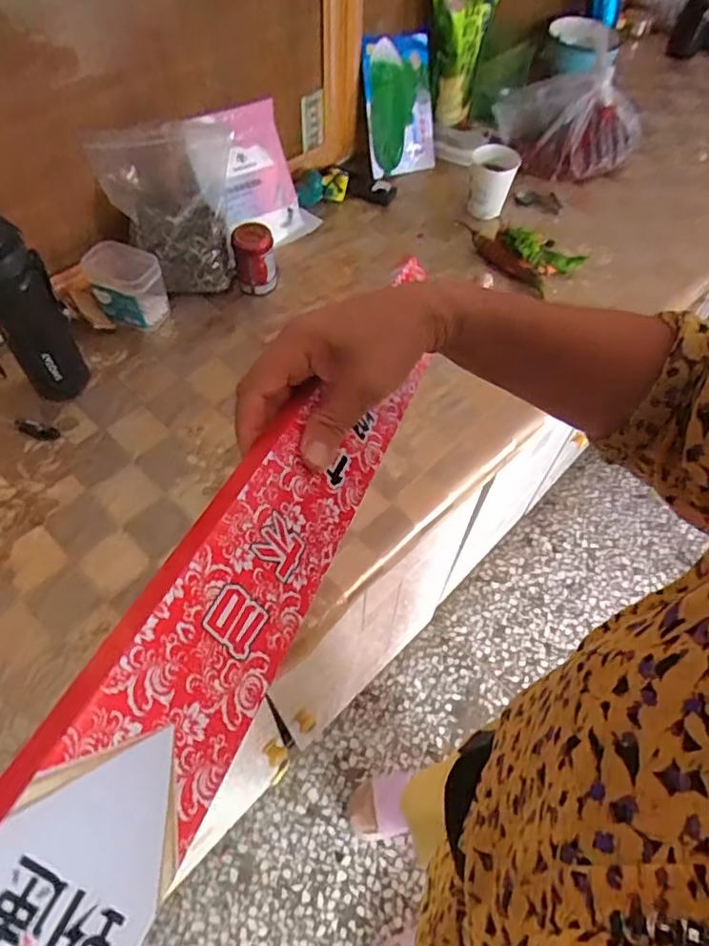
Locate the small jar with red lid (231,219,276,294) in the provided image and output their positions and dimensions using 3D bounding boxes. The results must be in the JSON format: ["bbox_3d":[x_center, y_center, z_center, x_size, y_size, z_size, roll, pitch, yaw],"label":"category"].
[{"bbox_3d":[-0.131,-0.281,0.779,0.054,0.074,0.049,-13,66,-4],"label":"small jar with red lid"}]

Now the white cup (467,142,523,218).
[{"bbox_3d":[0.218,-0.458,0.936,0.073,0.084,0.087,10,66,6],"label":"white cup"}]

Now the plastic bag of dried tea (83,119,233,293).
[{"bbox_3d":[-0.207,-0.328,0.732,0.151,0.182,0.107,-38,70,-14],"label":"plastic bag of dried tea"}]

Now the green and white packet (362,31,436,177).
[{"bbox_3d":[0.066,-0.570,0.923,0.035,0.187,0.162,21,43,37],"label":"green and white packet"}]

